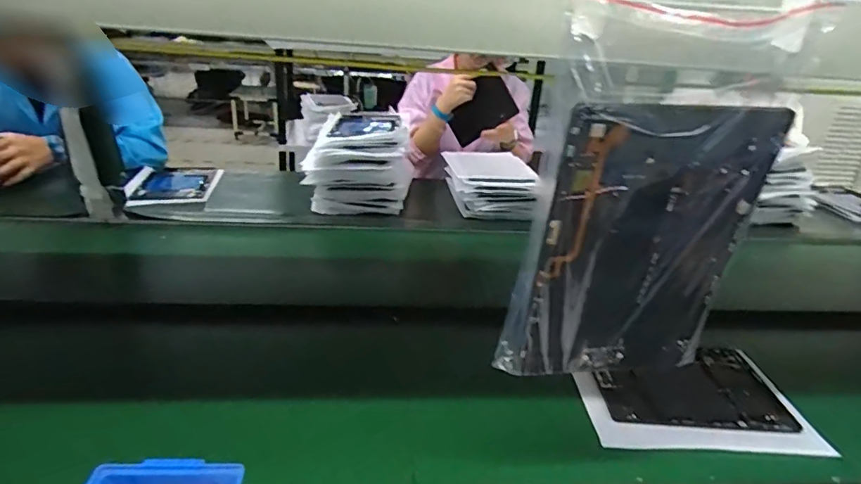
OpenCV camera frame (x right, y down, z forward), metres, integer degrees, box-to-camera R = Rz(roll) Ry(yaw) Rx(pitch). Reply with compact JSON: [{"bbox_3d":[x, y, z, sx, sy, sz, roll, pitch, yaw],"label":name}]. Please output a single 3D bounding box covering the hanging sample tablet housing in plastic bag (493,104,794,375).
[{"bbox_3d":[0.153,0.014,0.376,0.166,0.230,0.017,0,33,-7],"label":"hanging sample tablet housing in plastic bag"}]

